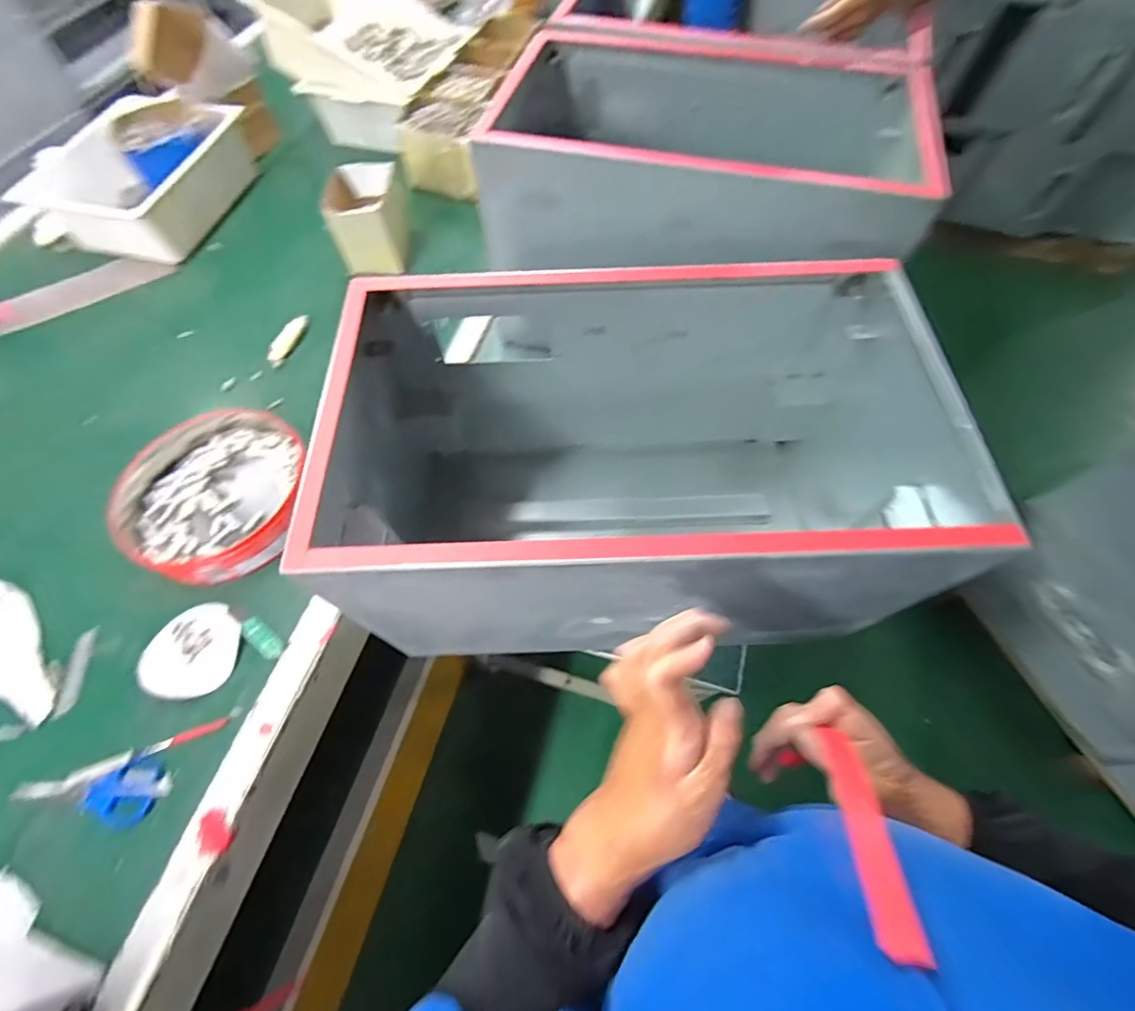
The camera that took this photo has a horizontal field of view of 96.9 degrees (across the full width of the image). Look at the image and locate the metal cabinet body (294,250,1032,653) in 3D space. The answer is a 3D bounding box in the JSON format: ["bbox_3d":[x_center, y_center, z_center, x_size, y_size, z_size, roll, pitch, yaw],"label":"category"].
[{"bbox_3d":[0.071,-0.025,0.575,0.562,0.347,0.322,-1,63,0],"label":"metal cabinet body"}]

